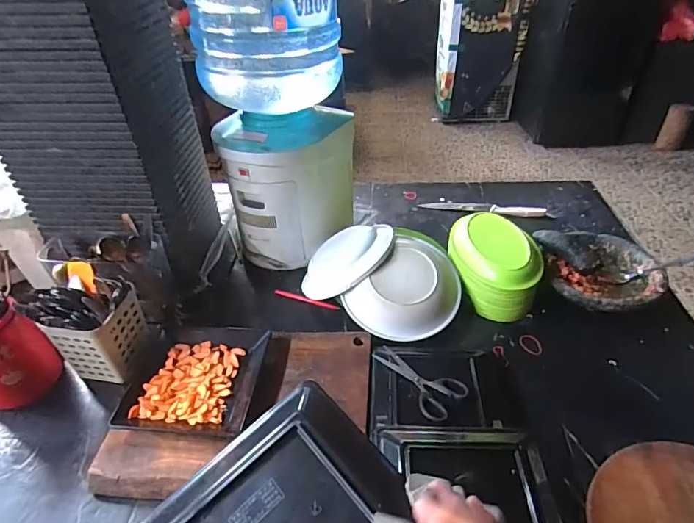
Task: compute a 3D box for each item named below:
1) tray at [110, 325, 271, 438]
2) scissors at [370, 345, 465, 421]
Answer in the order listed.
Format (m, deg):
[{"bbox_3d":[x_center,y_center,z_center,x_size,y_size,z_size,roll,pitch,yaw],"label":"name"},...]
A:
[{"bbox_3d":[-0.232,0.179,0.721,0.187,0.033,0.216,3,39,6],"label":"tray"},{"bbox_3d":[0.113,0.173,0.681,0.075,0.009,0.154,-29,41,-16],"label":"scissors"}]

